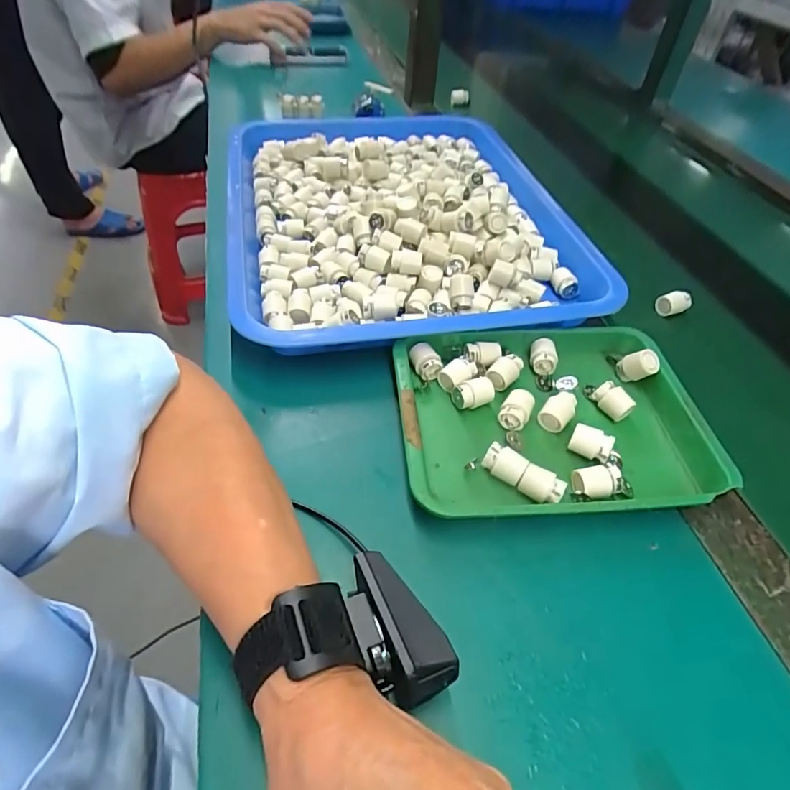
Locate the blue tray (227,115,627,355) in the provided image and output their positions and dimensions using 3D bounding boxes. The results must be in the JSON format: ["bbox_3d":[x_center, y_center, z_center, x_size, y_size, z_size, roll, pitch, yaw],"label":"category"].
[{"bbox_3d":[-0.001,-0.208,0.533,0.347,0.047,0.456,-7,49,-12],"label":"blue tray"}]

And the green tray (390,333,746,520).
[{"bbox_3d":[0.109,0.015,0.357,0.210,0.027,0.162,-1,48,-7],"label":"green tray"}]

